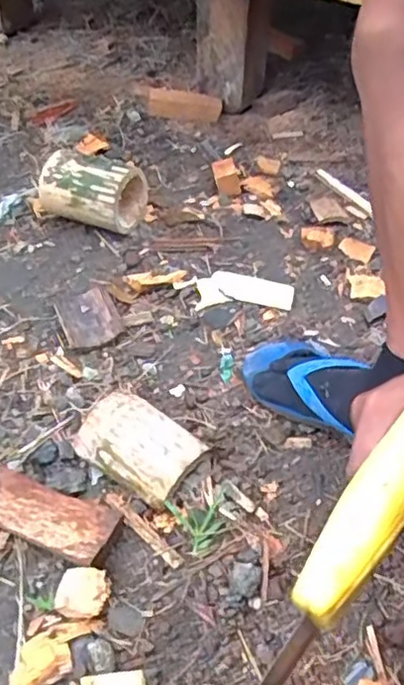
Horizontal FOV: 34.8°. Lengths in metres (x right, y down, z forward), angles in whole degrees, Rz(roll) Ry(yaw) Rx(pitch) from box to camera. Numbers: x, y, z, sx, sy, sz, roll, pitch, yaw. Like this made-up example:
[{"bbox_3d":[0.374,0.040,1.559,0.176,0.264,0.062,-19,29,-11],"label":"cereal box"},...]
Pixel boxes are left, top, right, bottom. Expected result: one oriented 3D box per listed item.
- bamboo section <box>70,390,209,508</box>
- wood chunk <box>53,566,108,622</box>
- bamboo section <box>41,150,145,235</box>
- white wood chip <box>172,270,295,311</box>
[{"bbox_3d":[-0.067,0.106,0.671,0.127,0.050,0.080,28,54,22],"label":"bamboo section"},{"bbox_3d":[-0.106,0.226,0.579,0.044,0.020,0.040,7,45,6],"label":"wood chunk"},{"bbox_3d":[-0.163,-0.222,0.945,0.143,0.108,0.089,20,50,16],"label":"bamboo section"},{"bbox_3d":[0.044,-0.071,0.877,0.157,0.007,0.072,6,45,5],"label":"white wood chip"}]

